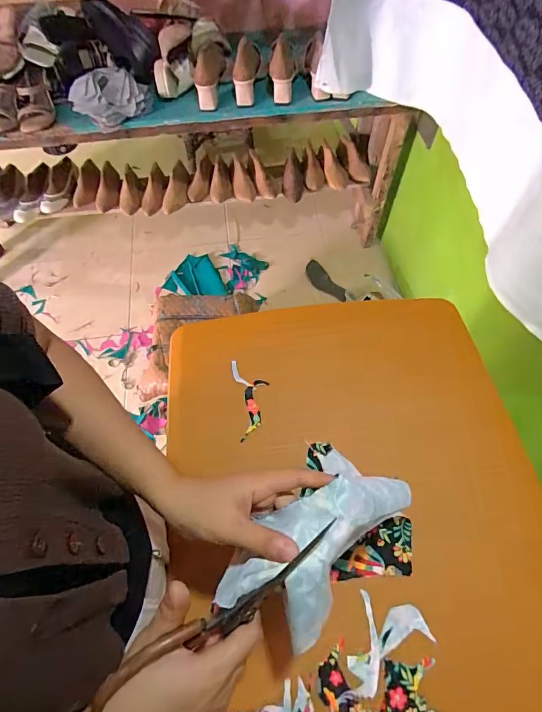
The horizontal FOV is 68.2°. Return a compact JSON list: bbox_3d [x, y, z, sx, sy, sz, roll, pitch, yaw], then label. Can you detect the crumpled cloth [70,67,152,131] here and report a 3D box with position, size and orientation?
[{"bbox_3d":[-0.423,-0.685,1.052,0.198,0.072,0.160,-21,63,-10],"label":"crumpled cloth"}]

